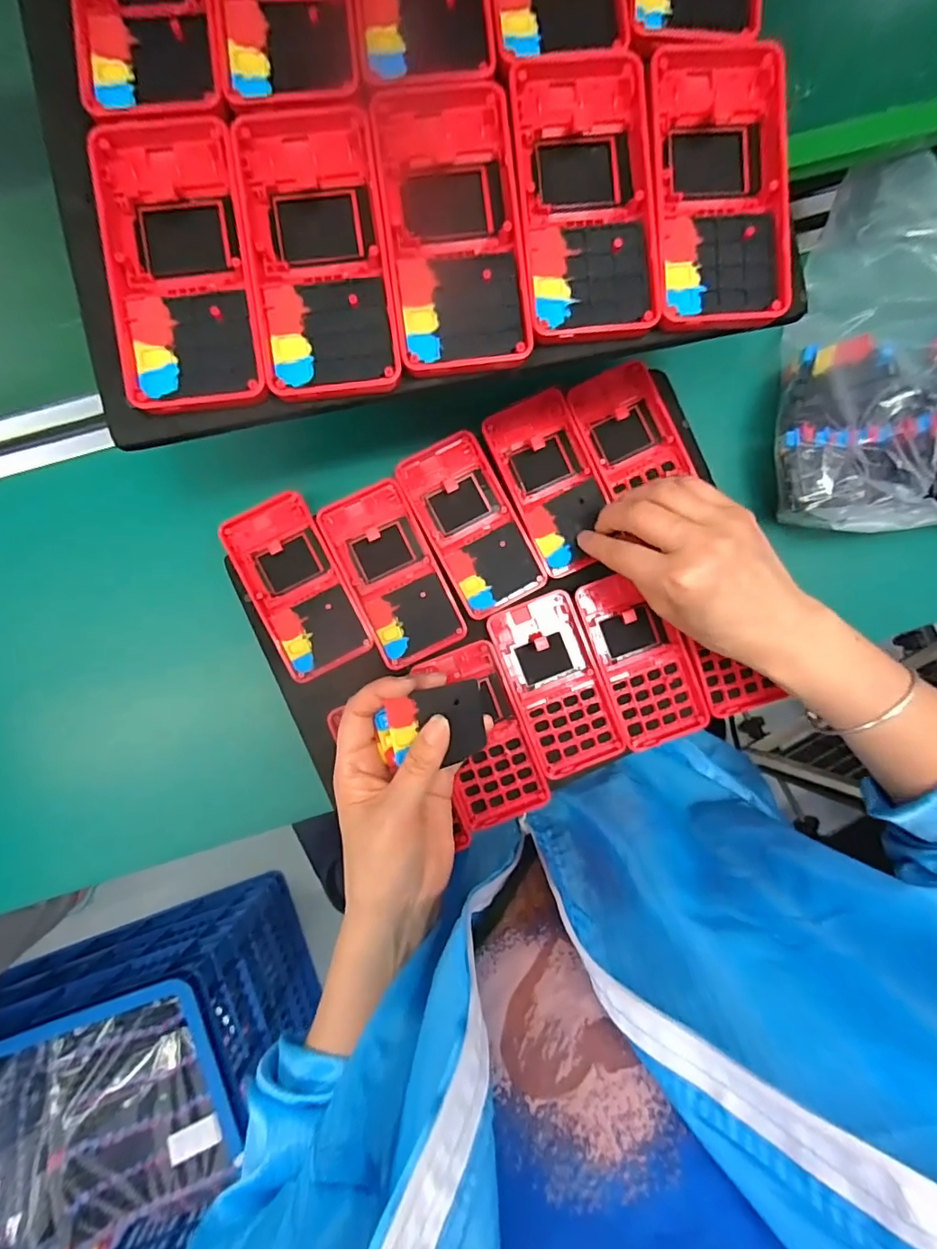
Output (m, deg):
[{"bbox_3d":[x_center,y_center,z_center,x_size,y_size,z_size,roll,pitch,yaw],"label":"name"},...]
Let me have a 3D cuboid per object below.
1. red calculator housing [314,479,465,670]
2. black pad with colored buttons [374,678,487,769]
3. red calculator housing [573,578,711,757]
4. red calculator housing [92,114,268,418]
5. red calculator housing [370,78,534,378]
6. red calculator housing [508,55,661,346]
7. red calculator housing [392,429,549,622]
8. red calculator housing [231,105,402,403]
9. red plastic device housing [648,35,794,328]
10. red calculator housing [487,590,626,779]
[{"bbox_3d":[-0.053,-0.035,0.372,0.061,0.011,0.122,-25,89,-4],"label":"red calculator housing"},{"bbox_3d":[-0.021,0.058,0.310,0.059,0.012,0.042,-10,88,-3],"label":"black pad with colored buttons"},{"bbox_3d":[0.123,0.024,0.377,0.061,0.009,0.120,-19,88,-4],"label":"red calculator housing"},{"bbox_3d":[-0.132,-0.166,0.245,0.063,0.016,0.131,-8,88,-3],"label":"red calculator housing"},{"bbox_3d":[-0.007,-0.183,0.249,0.061,0.016,0.128,-7,88,-3],"label":"red calculator housing"},{"bbox_3d":[0.054,-0.199,0.254,0.061,0.023,0.124,-7,88,-3],"label":"red calculator housing"},{"bbox_3d":[0.002,-0.070,0.376,0.062,0.011,0.123,-27,89,-4],"label":"red calculator housing"},{"bbox_3d":[-0.069,-0.173,0.246,0.061,0.015,0.132,-7,88,-3],"label":"red calculator housing"},{"bbox_3d":[0.118,-0.208,0.252,0.063,0.017,0.128,-4,88,-3],"label":"red plastic device housing"},{"bbox_3d":[0.063,0.042,0.376,0.062,0.010,0.122,-21,89,-4],"label":"red calculator housing"}]

